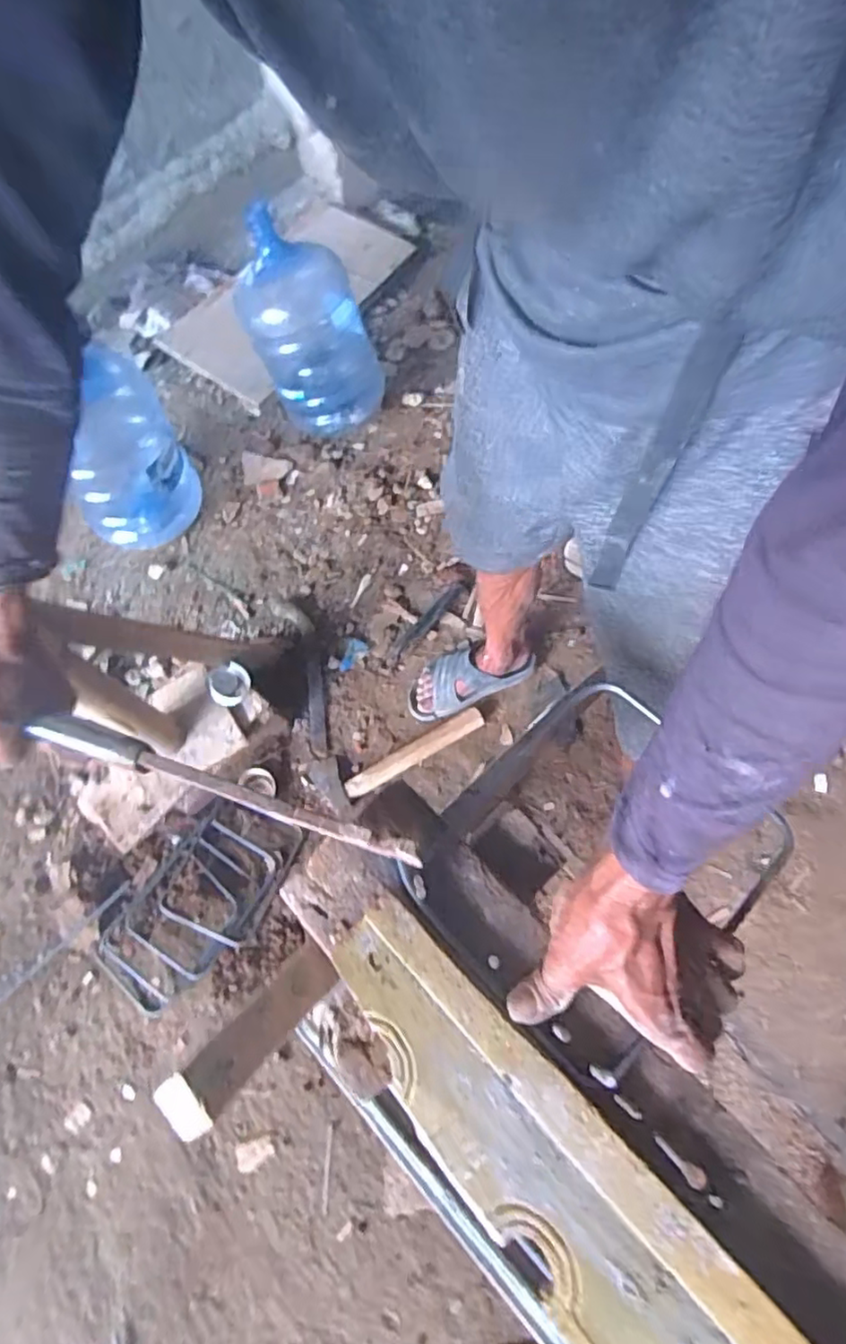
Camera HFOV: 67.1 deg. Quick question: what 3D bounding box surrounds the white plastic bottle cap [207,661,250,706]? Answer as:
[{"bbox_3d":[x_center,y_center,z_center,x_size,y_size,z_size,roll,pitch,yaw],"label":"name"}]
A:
[{"bbox_3d":[-0.368,0.018,1.200,0.074,0.036,0.080,-2,66,5],"label":"white plastic bottle cap"}]

